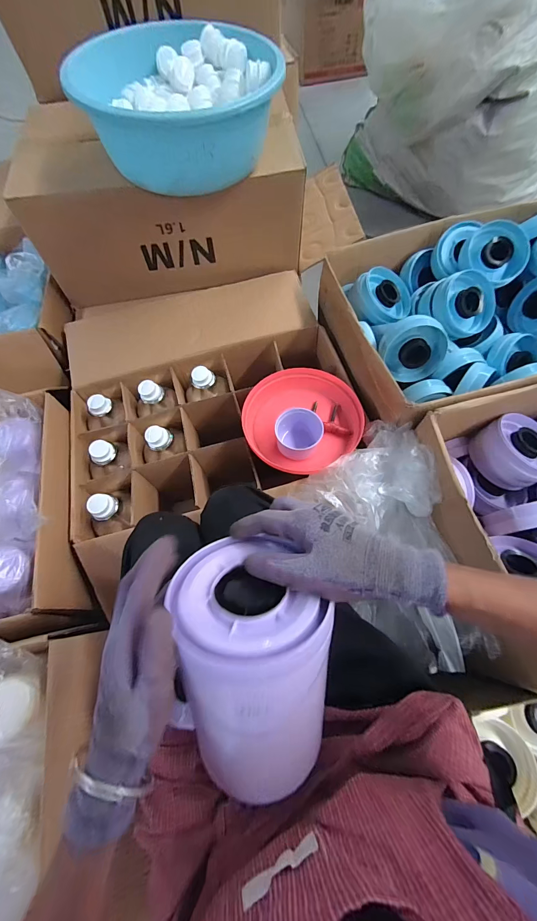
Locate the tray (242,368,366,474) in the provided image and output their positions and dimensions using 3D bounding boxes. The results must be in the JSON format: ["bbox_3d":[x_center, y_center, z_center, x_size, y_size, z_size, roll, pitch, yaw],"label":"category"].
[{"bbox_3d":[0.068,-0.085,0.678,0.237,0.046,0.215,-28,67,-10],"label":"tray"}]

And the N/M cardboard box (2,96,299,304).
[{"bbox_3d":[-0.213,-0.596,0.798,0.574,0.263,0.310,-2,65,2],"label":"N/M cardboard box"}]

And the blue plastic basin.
[{"bbox_3d":[-0.148,-0.655,0.630,0.339,0.134,0.314,3,65,4],"label":"blue plastic basin"}]

